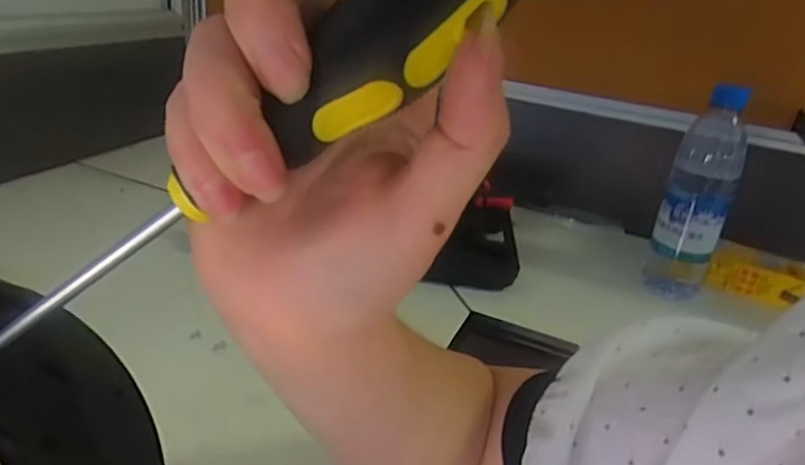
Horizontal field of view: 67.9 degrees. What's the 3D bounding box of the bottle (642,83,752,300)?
[{"bbox_3d":[0.306,-0.037,0.622,0.062,0.218,0.064,18,27,23],"label":"bottle"}]

